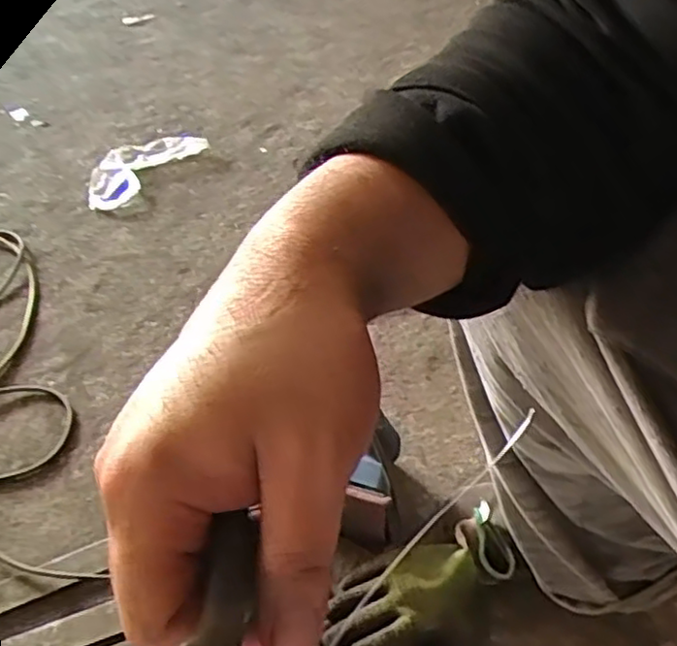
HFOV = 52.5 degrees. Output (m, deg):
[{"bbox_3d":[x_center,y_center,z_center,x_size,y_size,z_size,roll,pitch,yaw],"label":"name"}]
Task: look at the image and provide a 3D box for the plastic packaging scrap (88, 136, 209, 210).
[{"bbox_3d":[-0.424,-0.331,1.436,0.162,0.022,0.269,27,57,27],"label":"plastic packaging scrap"}]

